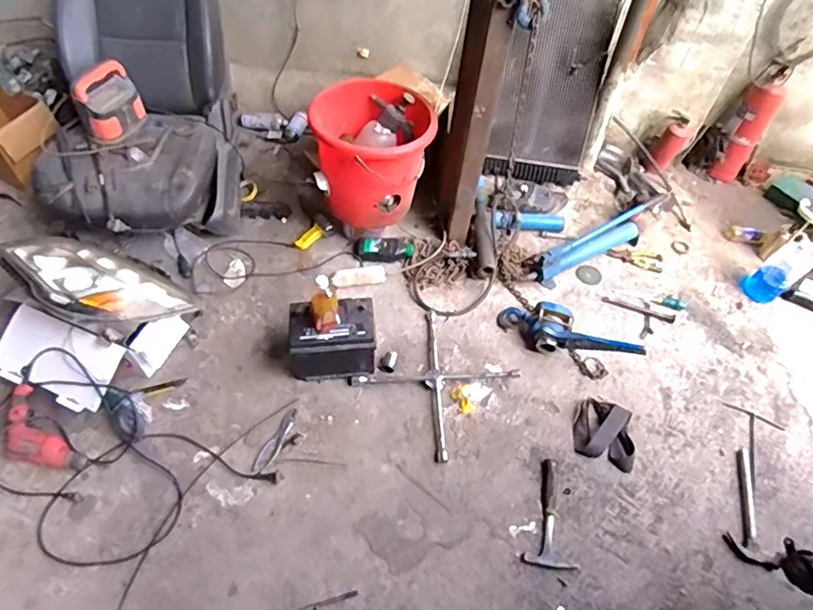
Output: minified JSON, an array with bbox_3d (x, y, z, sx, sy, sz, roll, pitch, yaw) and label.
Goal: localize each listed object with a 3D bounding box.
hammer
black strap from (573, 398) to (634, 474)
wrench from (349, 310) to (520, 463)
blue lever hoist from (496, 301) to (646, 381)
[{"bbox_3d":[0.378,0.556,1.468,0.130,0.028,0.282,7,52,2],"label":"hammer"},{"bbox_3d":[0.580,0.369,1.608,0.165,0.058,0.206,10,52,5],"label":"black strap"},{"bbox_3d":[0.086,0.226,1.677,0.377,0.034,0.377,37,58,23],"label":"wrench"},{"bbox_3d":[0.505,0.090,1.724,0.434,0.160,0.152,32,57,20],"label":"blue lever hoist"}]

